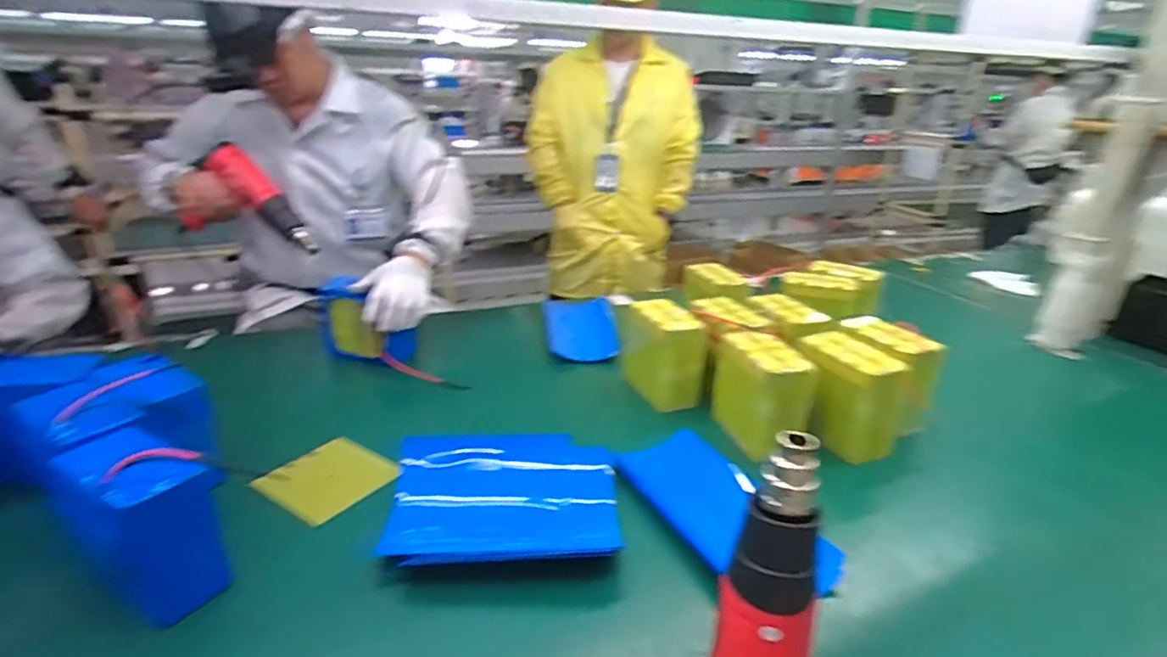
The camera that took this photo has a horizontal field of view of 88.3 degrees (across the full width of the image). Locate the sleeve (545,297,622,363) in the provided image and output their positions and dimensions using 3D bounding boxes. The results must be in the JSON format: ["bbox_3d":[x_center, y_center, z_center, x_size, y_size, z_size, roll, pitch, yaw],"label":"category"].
[{"bbox_3d":[-0.004,-0.006,1.267,0.146,0.028,0.349,0,23,-6],"label":"sleeve"}]

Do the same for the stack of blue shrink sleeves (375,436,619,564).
[{"bbox_3d":[-0.092,0.197,0.728,0.273,0.043,0.178,0,23,-8],"label":"stack of blue shrink sleeves"}]

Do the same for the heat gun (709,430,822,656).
[{"bbox_3d":[0.132,0.218,0.421,0.063,0.280,0.110,6,-8,8],"label":"heat gun"}]

